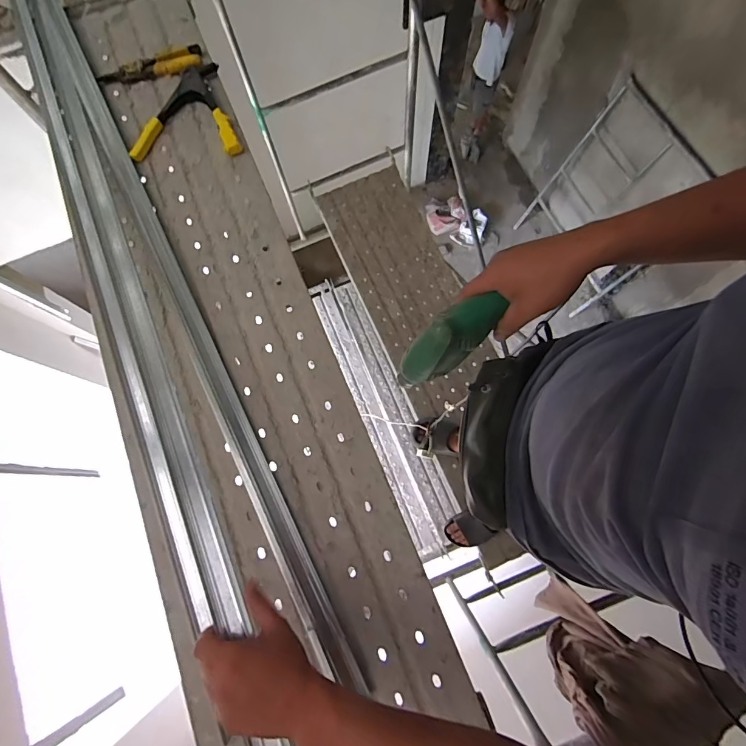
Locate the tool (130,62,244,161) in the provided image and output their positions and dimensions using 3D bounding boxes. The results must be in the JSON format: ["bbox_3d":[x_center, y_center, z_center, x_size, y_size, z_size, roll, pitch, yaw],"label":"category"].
[{"bbox_3d":[-0.412,-0.588,0.882,0.234,0.031,0.249,-5,74,0],"label":"tool"}]

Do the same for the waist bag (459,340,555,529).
[{"bbox_3d":[0.181,0.082,0.600,0.086,0.081,0.275,17,75,7],"label":"waist bag"}]

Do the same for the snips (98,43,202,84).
[{"bbox_3d":[-0.510,-0.703,0.908,0.231,0.021,0.060,-21,74,-4],"label":"snips"}]

